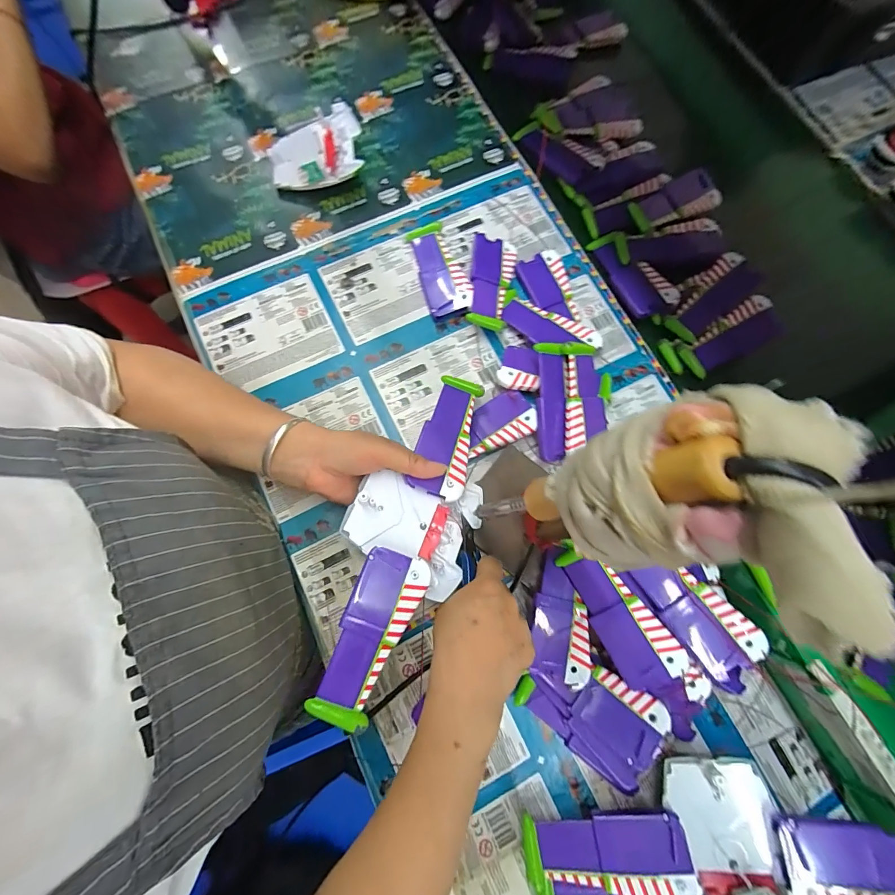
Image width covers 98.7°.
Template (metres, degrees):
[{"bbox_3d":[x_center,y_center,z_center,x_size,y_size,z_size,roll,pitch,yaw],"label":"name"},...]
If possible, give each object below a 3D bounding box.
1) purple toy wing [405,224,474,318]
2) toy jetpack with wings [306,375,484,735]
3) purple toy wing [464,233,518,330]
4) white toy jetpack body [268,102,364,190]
[{"bbox_3d":[-0.009,-0.207,0.443,0.048,0.019,0.123,-16,77,-4],"label":"purple toy wing"},{"bbox_3d":[-0.030,0.067,0.333,0.100,0.030,0.288,20,65,5],"label":"toy jetpack with wings"},{"bbox_3d":[0.049,-0.183,0.432,0.045,0.025,0.115,8,77,2],"label":"purple toy wing"},{"bbox_3d":[-0.161,-0.357,0.467,0.110,0.032,0.094,-7,77,-1],"label":"white toy jetpack body"}]

